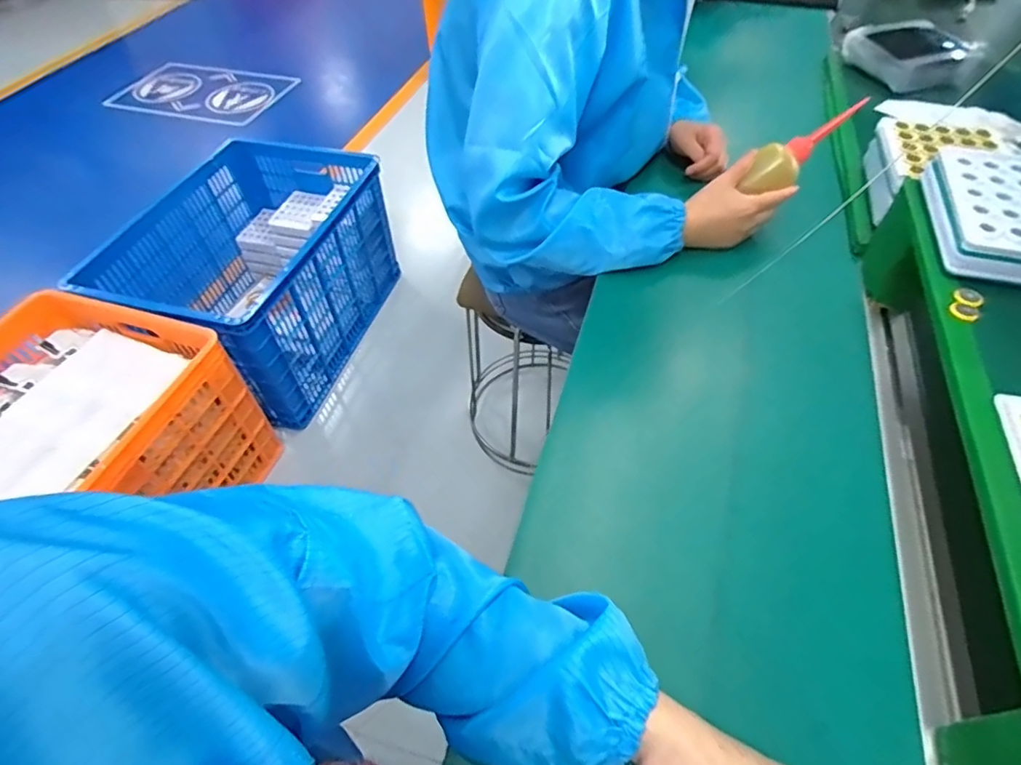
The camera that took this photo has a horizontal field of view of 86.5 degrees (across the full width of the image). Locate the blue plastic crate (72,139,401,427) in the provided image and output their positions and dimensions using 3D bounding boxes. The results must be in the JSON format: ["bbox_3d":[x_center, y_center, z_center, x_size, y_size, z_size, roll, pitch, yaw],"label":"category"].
[{"bbox_3d":[-0.659,-0.314,1.475,0.480,0.376,0.709,12,53,10],"label":"blue plastic crate"}]

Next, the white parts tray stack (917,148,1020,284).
[{"bbox_3d":[0.465,-0.152,0.494,0.136,0.033,0.160,14,54,11],"label":"white parts tray stack"}]

